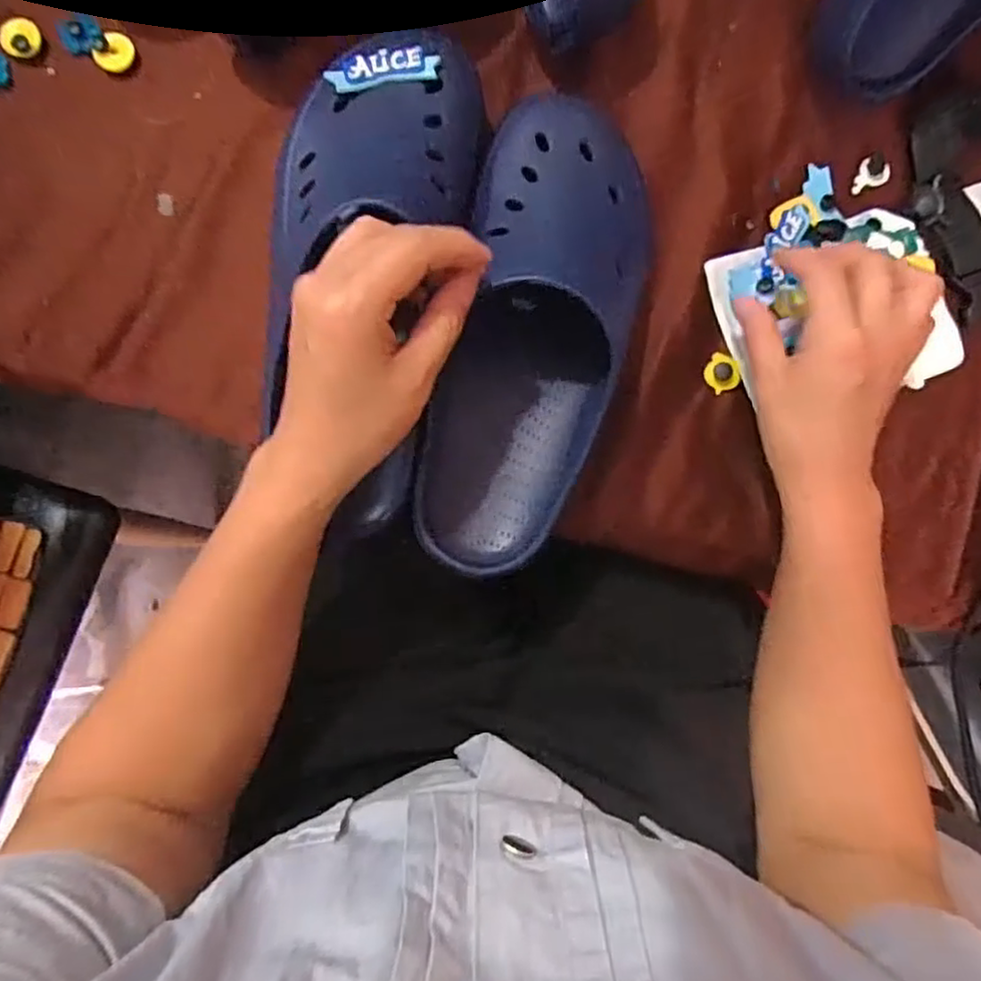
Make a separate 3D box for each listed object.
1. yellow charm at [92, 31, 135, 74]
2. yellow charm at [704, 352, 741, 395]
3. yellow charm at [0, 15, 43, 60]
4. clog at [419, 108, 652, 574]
[{"bbox_3d":[-0.240,-0.280,0.435,0.022,0.006,0.027,30,83,1],"label":"yellow charm"},{"bbox_3d":[0.149,-0.074,0.436,0.022,0.005,0.023,0,84,-3],"label":"yellow charm"},{"bbox_3d":[-0.296,-0.285,0.427,0.025,0.008,0.026,0,84,-3],"label":"yellow charm"},{"bbox_3d":[0.028,-0.089,0.398,0.105,0.077,0.277,13,83,-1],"label":"clog"}]

